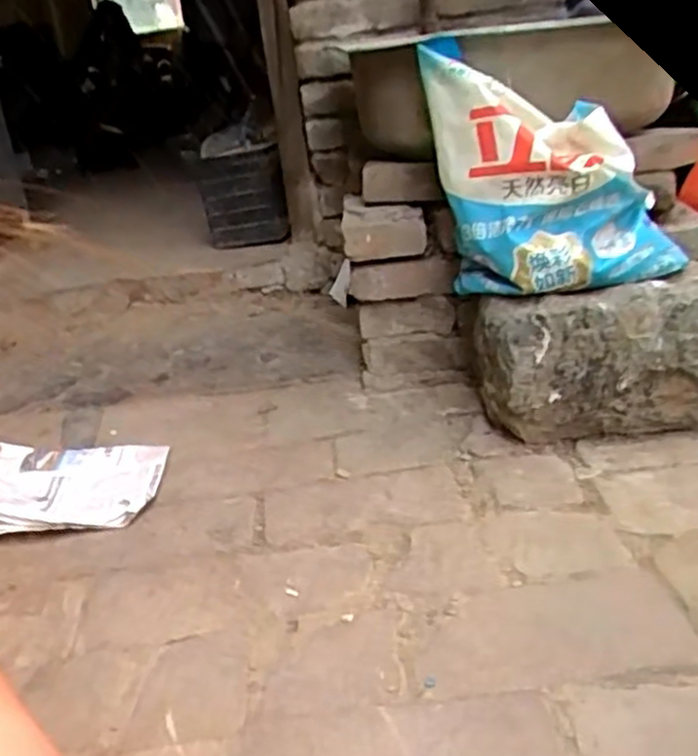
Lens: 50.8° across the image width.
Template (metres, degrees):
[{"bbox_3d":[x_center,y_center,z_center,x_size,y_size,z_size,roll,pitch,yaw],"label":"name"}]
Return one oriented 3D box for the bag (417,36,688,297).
[{"bbox_3d":[0.229,-0.239,0.842,0.256,0.260,0.124,-9,22,3],"label":"bag"}]

